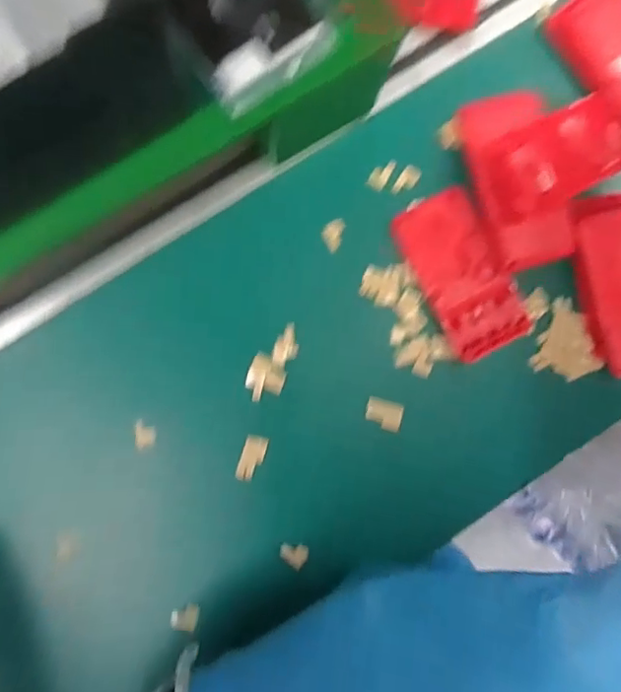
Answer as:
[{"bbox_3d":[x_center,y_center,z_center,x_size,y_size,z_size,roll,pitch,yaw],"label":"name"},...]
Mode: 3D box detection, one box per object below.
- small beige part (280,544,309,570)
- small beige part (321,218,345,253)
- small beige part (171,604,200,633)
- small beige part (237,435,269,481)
[{"bbox_3d":[-0.012,0.155,0.426,0.020,0.004,0.017,37,85,-2],"label":"small beige part"},{"bbox_3d":[0.017,-0.084,0.432,0.015,0.007,0.024,14,86,-4],"label":"small beige part"},{"bbox_3d":[-0.092,0.199,0.417,0.020,0.005,0.018,10,87,-4],"label":"small beige part"},{"bbox_3d":[-0.043,0.084,0.424,0.016,0.004,0.033,17,86,-4],"label":"small beige part"}]

